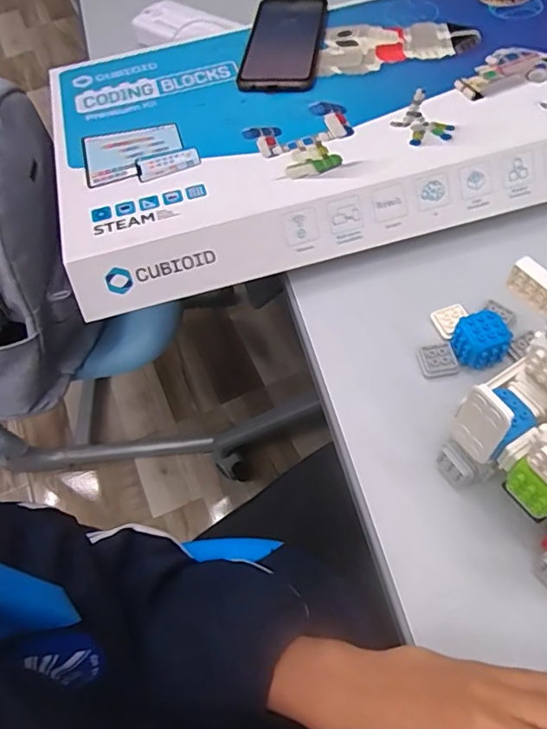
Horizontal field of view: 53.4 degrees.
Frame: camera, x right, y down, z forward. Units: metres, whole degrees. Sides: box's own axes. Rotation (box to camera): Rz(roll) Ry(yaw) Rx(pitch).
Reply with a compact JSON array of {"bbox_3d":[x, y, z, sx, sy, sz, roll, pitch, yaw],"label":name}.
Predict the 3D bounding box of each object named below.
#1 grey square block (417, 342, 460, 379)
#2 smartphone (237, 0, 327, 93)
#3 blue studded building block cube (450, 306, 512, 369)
[{"bbox_3d":[0.126,-0.003,0.416,0.027,0.007,0.027,-9,58,-1],"label":"grey square block"},{"bbox_3d":[0.011,-0.331,0.556,0.075,0.012,0.157,5,59,8],"label":"smartphone"},{"bbox_3d":[0.154,-0.015,0.402,0.036,0.031,0.037,-19,58,-7],"label":"blue studded building block cube"}]

